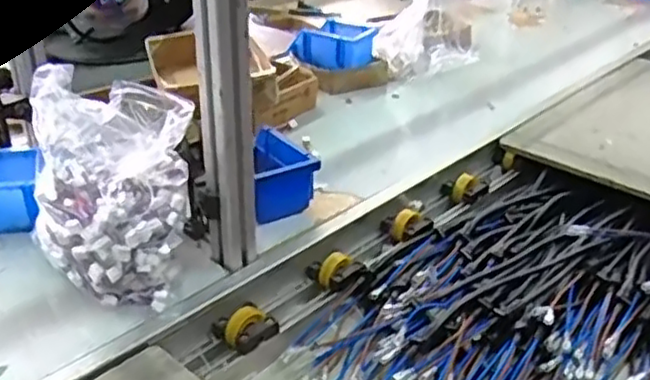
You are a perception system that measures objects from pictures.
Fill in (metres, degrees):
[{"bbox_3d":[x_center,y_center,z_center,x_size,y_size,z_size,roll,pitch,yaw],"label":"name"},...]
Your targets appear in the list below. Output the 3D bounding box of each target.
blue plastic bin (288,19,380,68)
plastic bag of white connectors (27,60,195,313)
[{"bbox_3d":[0.013,-0.281,1.341,0.140,0.062,0.096,20,34,30],"label":"blue plastic bin"},{"bbox_3d":[-0.218,0.006,0.721,0.159,0.205,0.146,-5,30,-8],"label":"plastic bag of white connectors"}]

